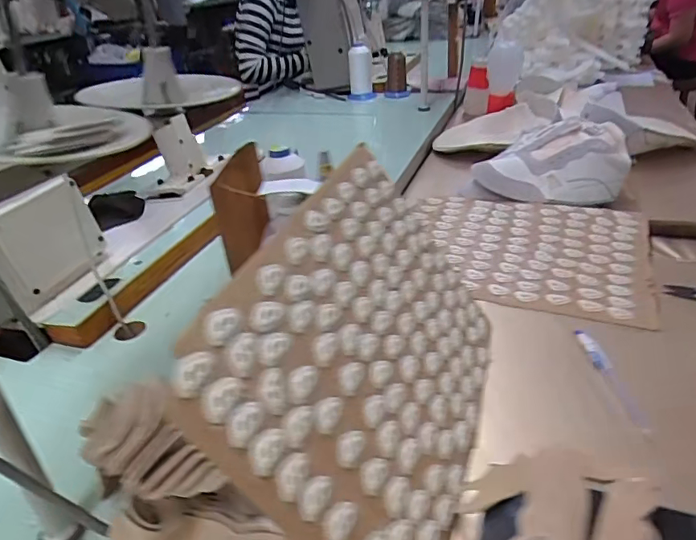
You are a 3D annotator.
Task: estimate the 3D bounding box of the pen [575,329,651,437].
[{"bbox_3d":[0.245,0.099,0.474,0.011,0.011,0.129,-3,32,0],"label":"pen"}]

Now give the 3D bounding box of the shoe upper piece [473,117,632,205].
[{"bbox_3d":[0.320,-0.174,0.801,0.233,0.085,0.152,1,32,7],"label":"shoe upper piece"}]

